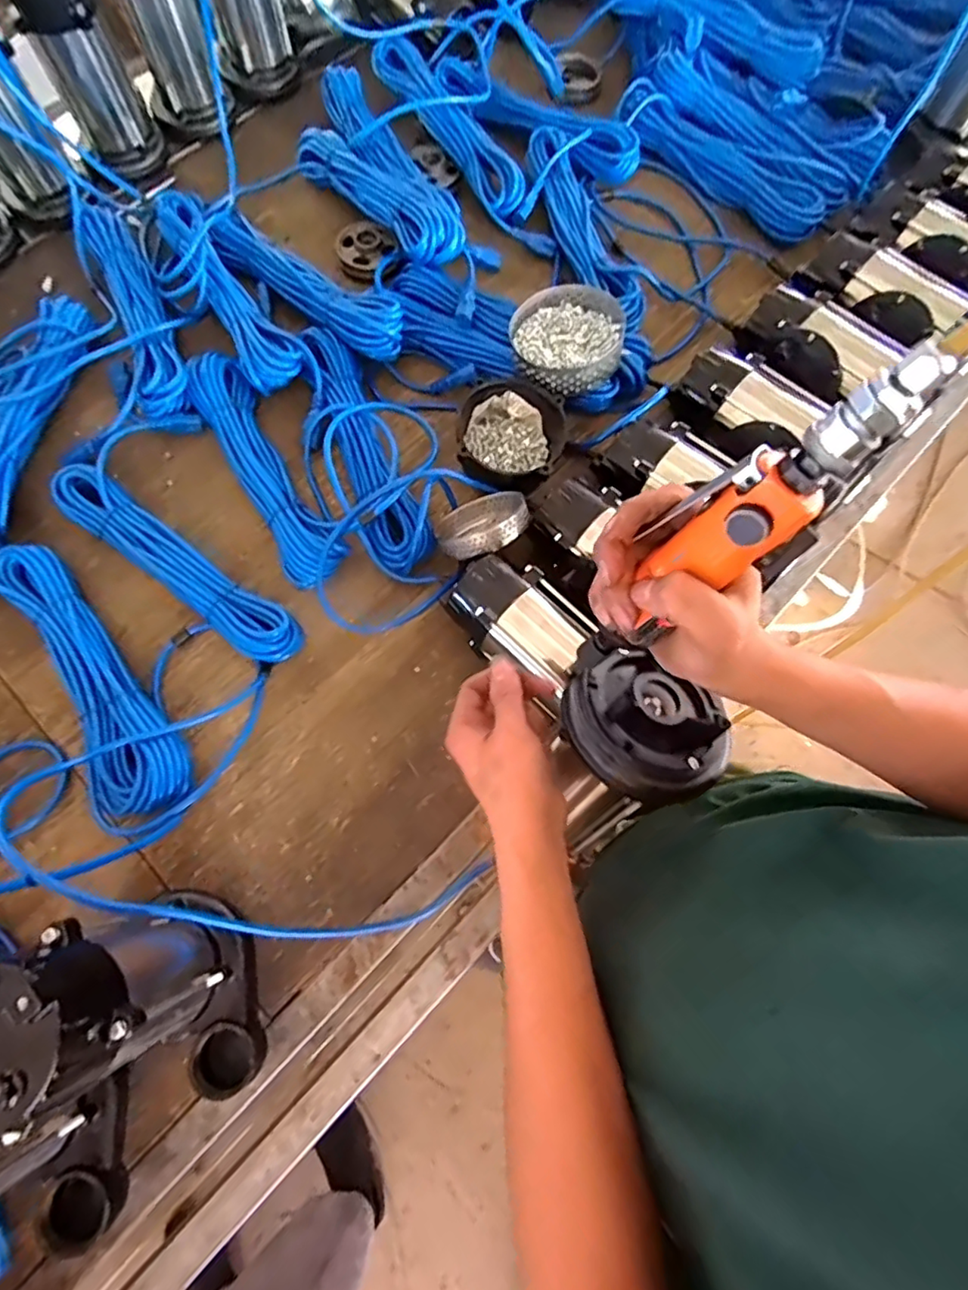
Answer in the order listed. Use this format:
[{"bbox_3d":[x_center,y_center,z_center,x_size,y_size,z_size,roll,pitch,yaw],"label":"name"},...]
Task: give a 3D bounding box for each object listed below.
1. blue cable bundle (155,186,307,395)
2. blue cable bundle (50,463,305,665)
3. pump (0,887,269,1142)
[{"bbox_3d":[-0.337,-0.461,0.763,0.080,0.033,0.338,-34,75,-11],"label":"blue cable bundle"},{"bbox_3d":[-0.348,-0.095,0.669,0.351,0.045,0.067,36,75,11],"label":"blue cable bundle"},{"bbox_3d":[-0.251,0.266,0.415,0.106,0.226,0.158,-14,72,-5],"label":"pump"}]

